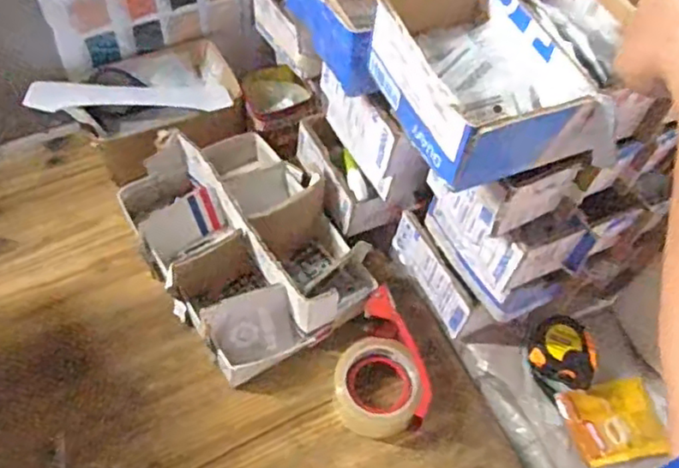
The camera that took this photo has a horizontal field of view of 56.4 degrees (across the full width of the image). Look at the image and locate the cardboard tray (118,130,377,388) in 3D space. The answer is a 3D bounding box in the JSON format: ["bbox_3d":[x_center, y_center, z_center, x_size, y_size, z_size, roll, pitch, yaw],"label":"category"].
[{"bbox_3d":[-0.119,0.006,0.785,0.225,0.107,0.309,-25,62,-21],"label":"cardboard tray"}]

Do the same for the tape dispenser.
[{"bbox_3d":[0.037,0.152,0.718,0.105,0.058,0.150,-14,59,-15],"label":"tape dispenser"}]

